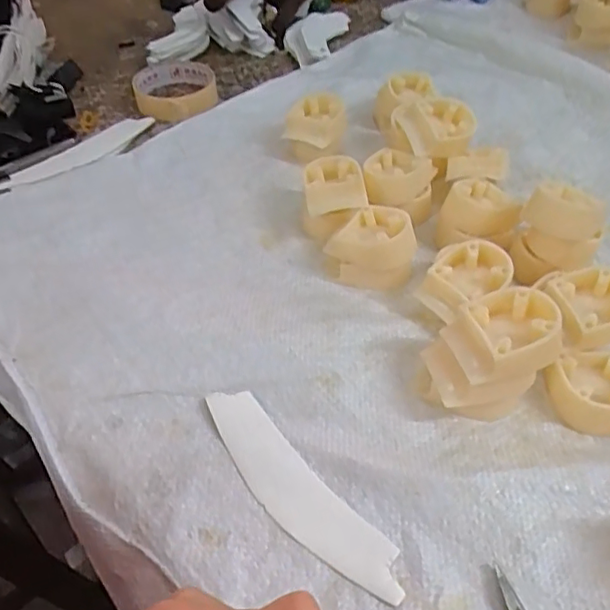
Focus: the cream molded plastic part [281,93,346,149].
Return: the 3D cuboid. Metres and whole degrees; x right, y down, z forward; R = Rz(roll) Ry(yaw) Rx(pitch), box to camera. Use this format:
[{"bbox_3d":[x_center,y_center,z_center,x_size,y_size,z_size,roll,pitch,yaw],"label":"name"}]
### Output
[{"bbox_3d":[0.010,-0.167,0.540,0.054,0.036,0.055,3,47,3],"label":"cream molded plastic part"}]

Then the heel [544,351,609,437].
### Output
[{"bbox_3d":[0.178,0.052,0.353,0.052,0.022,0.047,-12,48,-10],"label":"heel"}]

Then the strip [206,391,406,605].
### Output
[{"bbox_3d":[-0.007,0.102,0.324,0.036,0.005,0.150,-33,55,-26],"label":"strip"}]

